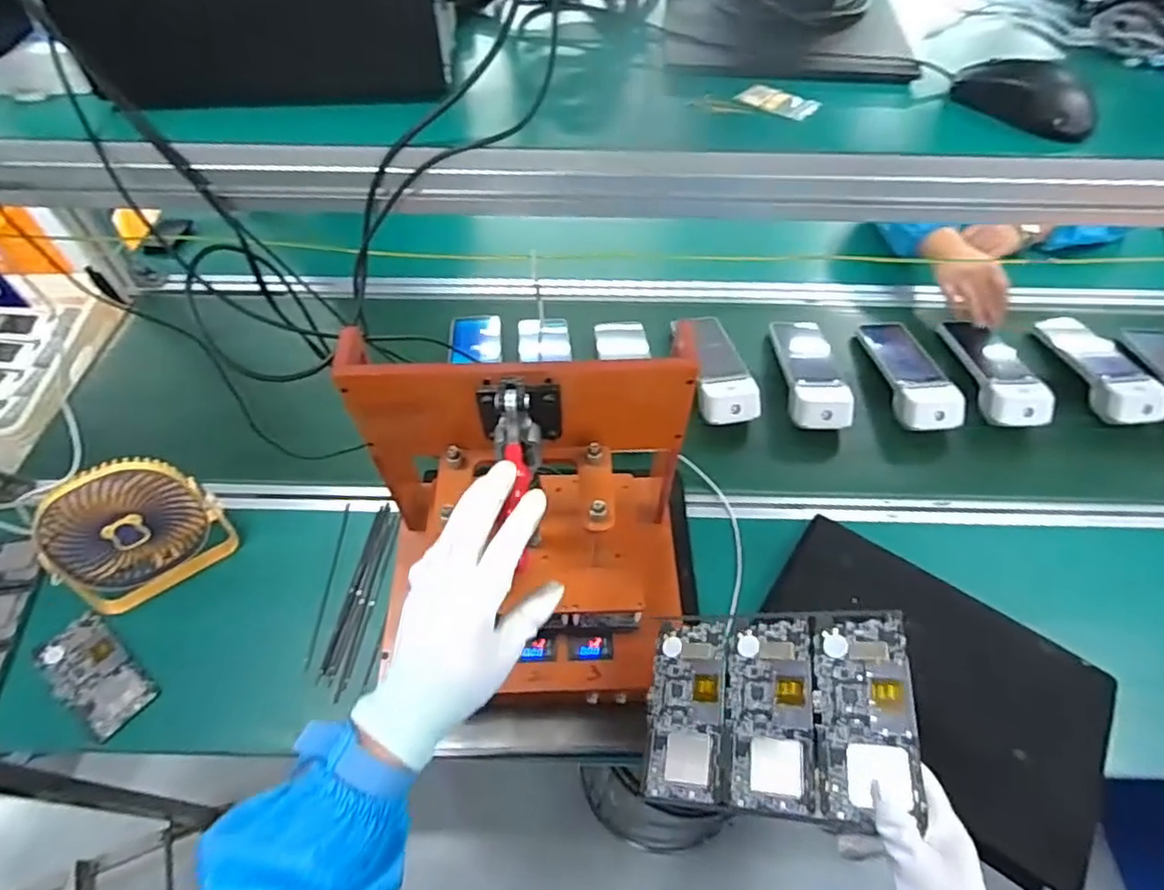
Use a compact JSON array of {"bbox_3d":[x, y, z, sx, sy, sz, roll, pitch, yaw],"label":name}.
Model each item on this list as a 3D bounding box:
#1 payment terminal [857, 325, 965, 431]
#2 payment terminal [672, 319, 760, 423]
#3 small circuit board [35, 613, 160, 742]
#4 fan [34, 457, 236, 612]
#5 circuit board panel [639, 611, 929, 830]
[{"bbox_3d":[0.510,-0.115,0.975,0.088,0.050,0.233,3,42,1],"label":"payment terminal"},{"bbox_3d":[0.210,-0.123,0.956,0.094,0.048,0.218,-5,55,-4],"label":"payment terminal"},{"bbox_3d":[-0.544,0.254,0.689,0.142,0.018,0.072,30,54,26],"label":"small circuit board"},{"bbox_3d":[-0.514,0.103,0.712,0.165,0.162,0.069,-37,63,-24],"label":"fan"},{"bbox_3d":[0.160,0.222,0.529,0.218,0.010,0.161,-11,47,29],"label":"circuit board panel"}]

